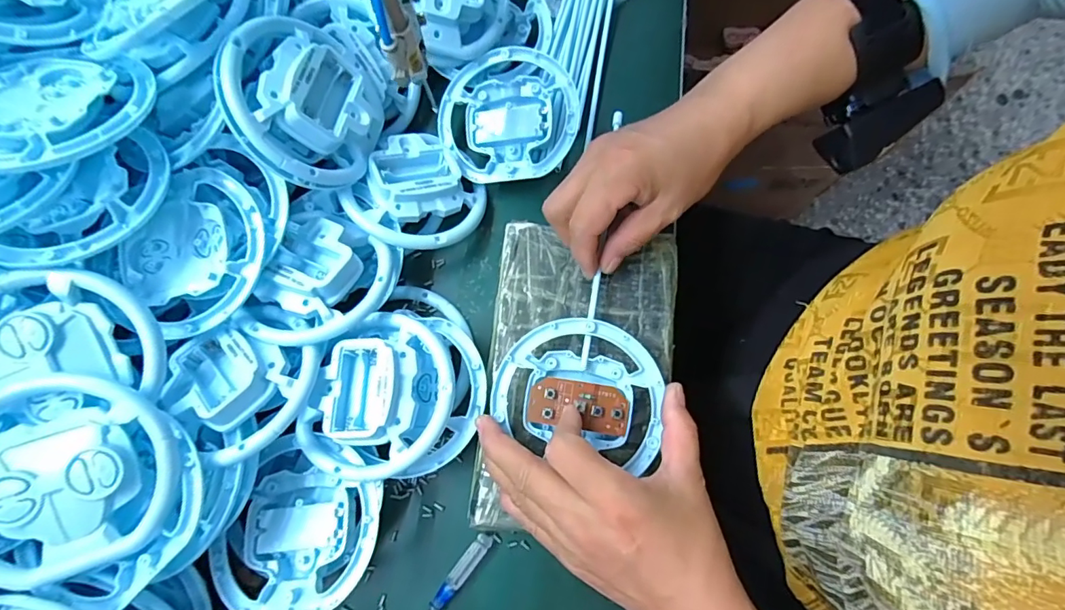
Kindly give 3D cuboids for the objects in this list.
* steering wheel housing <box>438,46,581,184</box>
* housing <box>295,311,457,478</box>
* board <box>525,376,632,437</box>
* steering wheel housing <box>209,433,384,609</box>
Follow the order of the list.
[{"bbox_3d":[-0.019,-0.142,0.376,0.101,0.030,0.096,0,77,1],"label":"steering wheel housing"},{"bbox_3d":[-0.095,0.057,0.313,0.084,0.034,0.099,19,78,5],"label":"housing"},{"bbox_3d":[0.028,0.061,0.309,0.060,0.006,0.028,8,78,6],"label":"board"},{"bbox_3d":[-0.140,0.140,0.302,0.090,0.027,0.091,20,78,5],"label":"steering wheel housing"}]

